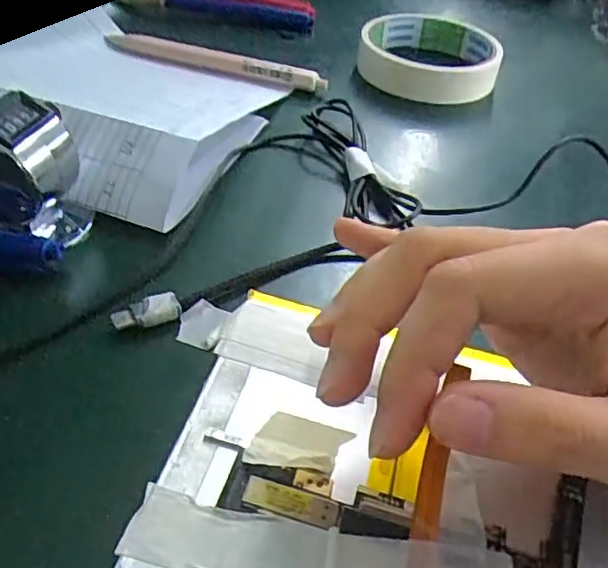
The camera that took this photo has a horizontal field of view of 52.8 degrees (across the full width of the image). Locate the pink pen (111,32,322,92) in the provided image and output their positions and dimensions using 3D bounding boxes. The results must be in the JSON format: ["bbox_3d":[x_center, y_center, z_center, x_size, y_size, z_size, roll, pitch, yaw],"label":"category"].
[{"bbox_3d":[-0.054,-0.135,0.369,0.138,0.015,0.009,16,45,9],"label":"pink pen"}]

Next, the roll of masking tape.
[{"bbox_3d":[0.080,-0.147,0.390,0.085,0.021,0.085,16,45,9],"label":"roll of masking tape"}]

